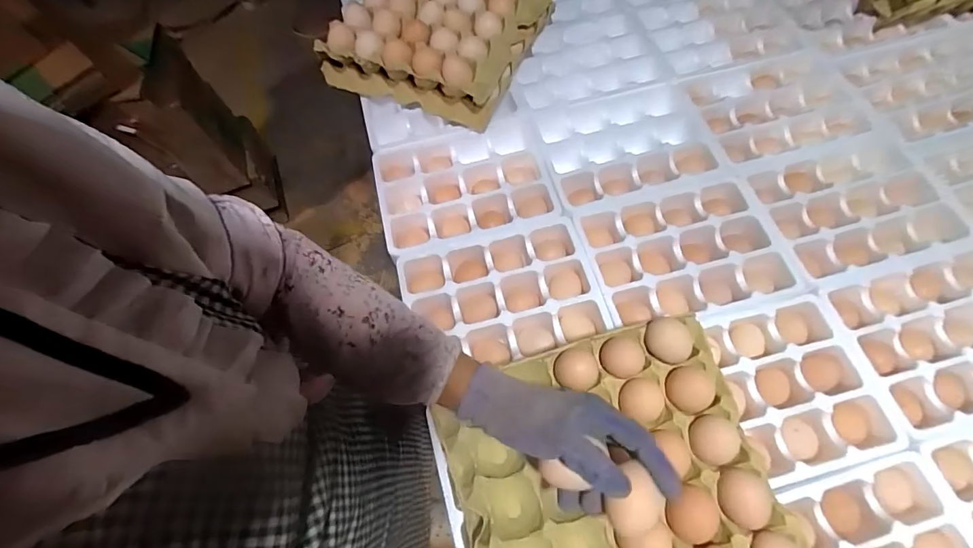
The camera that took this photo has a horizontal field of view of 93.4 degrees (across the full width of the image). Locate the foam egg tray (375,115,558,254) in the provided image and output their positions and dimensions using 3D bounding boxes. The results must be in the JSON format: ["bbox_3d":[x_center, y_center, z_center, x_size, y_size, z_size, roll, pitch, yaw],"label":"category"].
[{"bbox_3d":[-0.035,-0.123,0.675,0.240,0.054,0.191,-14,64,-3],"label":"foam egg tray"}]

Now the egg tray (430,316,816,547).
[{"bbox_3d":[0.114,0.207,0.402,0.266,0.058,0.290,-17,64,-5],"label":"egg tray"}]

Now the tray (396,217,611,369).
[{"bbox_3d":[0.017,0.032,0.597,0.236,0.054,0.164,-13,64,-3],"label":"tray"}]

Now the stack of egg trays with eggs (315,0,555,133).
[{"bbox_3d":[-0.070,-0.396,0.725,0.285,0.108,0.283,23,67,14],"label":"stack of egg trays with eggs"}]

